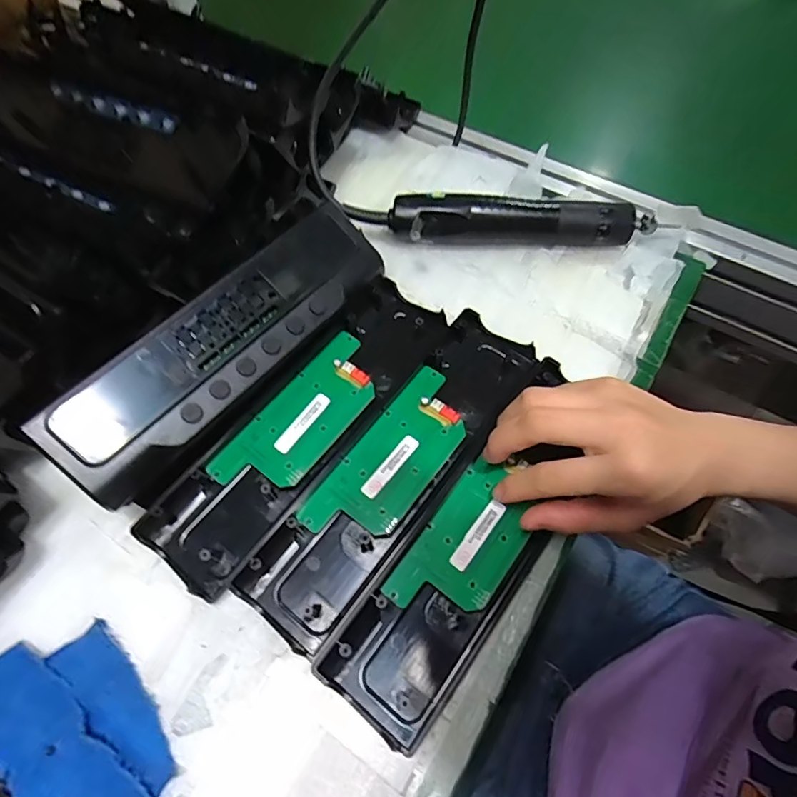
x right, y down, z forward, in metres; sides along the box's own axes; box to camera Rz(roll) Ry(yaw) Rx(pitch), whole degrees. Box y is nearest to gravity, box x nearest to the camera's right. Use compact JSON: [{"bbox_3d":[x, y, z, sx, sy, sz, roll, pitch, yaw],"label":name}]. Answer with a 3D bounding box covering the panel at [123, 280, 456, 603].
[{"bbox_3d":[-0.063,0.010,0.331,0.066,0.021,0.245,34,70,17],"label":"panel"}]

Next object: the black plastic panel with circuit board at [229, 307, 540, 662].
[{"bbox_3d":[0.002,0.041,0.321,0.070,0.014,0.244,34,70,17],"label":"black plastic panel with circuit board"}]

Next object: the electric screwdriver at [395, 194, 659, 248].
[{"bbox_3d":[0.100,-0.144,0.398,0.208,0.034,0.032,2,64,3],"label":"electric screwdriver"}]

